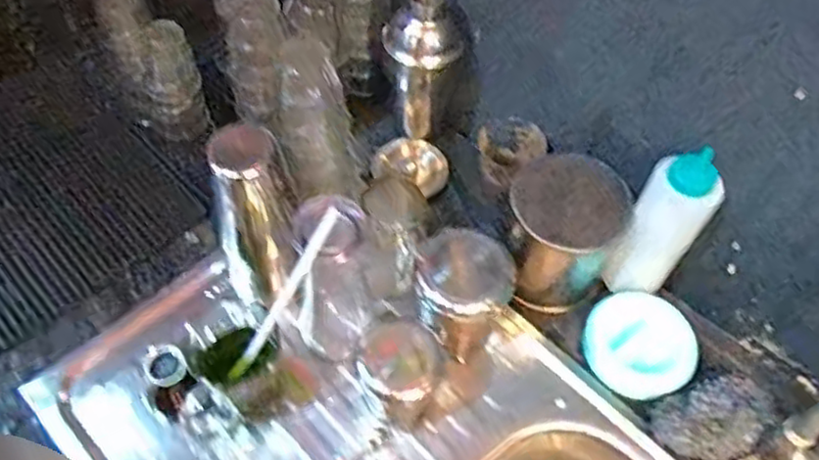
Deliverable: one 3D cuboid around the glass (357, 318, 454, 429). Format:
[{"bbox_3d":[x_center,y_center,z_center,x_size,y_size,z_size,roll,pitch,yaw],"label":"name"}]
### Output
[{"bbox_3d":[-0.005,0.140,0.635,0.074,0.116,0.076,1,57,-2],"label":"glass"}]

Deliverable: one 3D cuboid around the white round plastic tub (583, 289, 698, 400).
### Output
[{"bbox_3d":[0.224,0.115,0.686,0.101,0.041,0.102,1,57,-2],"label":"white round plastic tub"}]

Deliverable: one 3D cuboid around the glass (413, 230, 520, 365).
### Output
[{"bbox_3d":[0.051,0.073,0.649,0.082,0.161,0.075,1,57,-2],"label":"glass"}]

